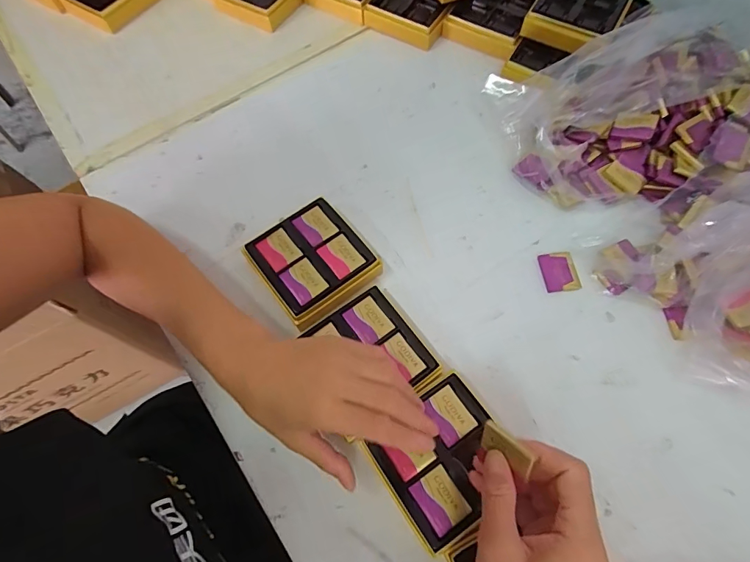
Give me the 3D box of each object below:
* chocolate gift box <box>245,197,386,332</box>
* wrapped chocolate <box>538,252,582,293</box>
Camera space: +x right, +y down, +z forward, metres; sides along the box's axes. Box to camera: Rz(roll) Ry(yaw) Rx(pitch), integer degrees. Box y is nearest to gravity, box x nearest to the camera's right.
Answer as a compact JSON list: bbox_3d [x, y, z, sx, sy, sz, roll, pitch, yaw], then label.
[{"bbox_3d":[-0.058,-0.017,0.397,0.095,0.031,0.098,-36,69,-13],"label":"chocolate gift box"},{"bbox_3d":[0.178,-0.009,0.398,0.031,0.009,0.038,-8,66,-1],"label":"wrapped chocolate"}]

